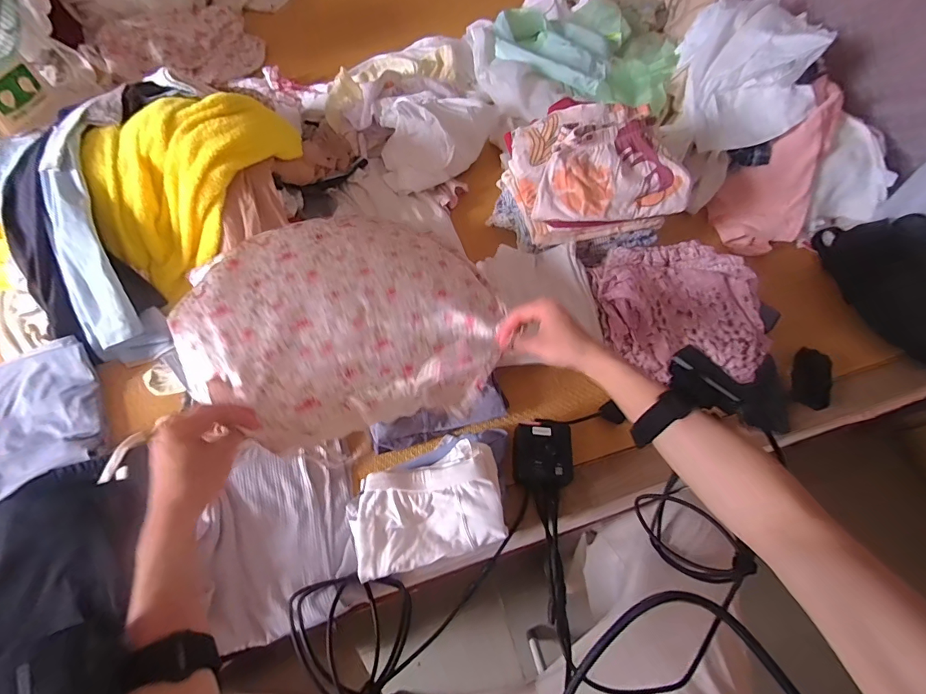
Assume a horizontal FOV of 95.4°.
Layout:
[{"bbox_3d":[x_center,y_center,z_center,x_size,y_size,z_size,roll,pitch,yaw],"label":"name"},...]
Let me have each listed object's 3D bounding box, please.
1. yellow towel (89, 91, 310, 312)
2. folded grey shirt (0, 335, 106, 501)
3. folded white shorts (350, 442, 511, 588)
[{"bbox_3d":[-0.388,-0.249,0.637,0.198,0.175,0.313,42,65,16],"label":"yellow towel"},{"bbox_3d":[-0.603,0.105,0.541,0.232,0.032,0.205,-25,67,-18],"label":"folded grey shirt"},{"bbox_3d":[-0.043,0.198,0.522,0.184,0.027,0.120,-11,63,-13],"label":"folded white shorts"}]

